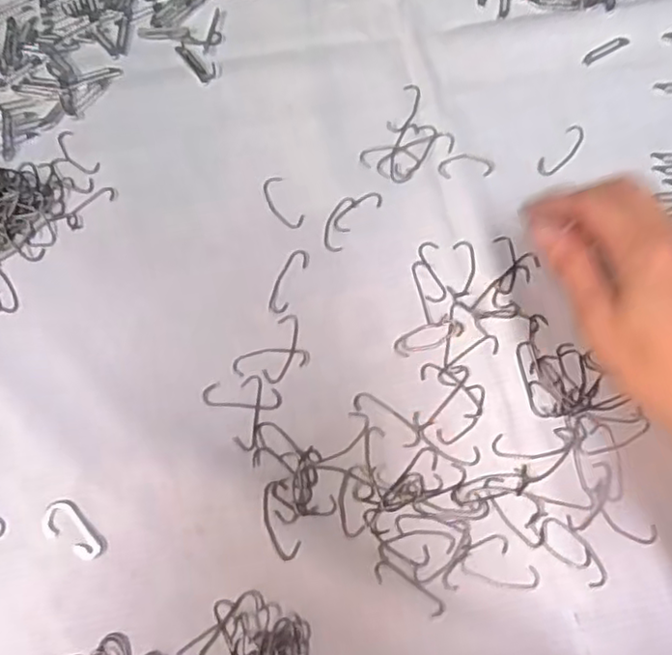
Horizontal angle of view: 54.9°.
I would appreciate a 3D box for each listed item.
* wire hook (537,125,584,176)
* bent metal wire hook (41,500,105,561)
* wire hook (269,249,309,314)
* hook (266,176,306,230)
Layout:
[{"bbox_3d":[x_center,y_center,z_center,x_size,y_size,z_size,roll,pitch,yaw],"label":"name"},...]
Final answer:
[{"bbox_3d":[0.142,-0.111,0.403,0.014,0.004,0.042,40,79,11],"label":"wire hook"},{"bbox_3d":[-0.138,0.107,0.337,0.019,0.004,0.038,-41,78,-10],"label":"bent metal wire hook"},{"bbox_3d":[-0.028,-0.028,0.379,0.013,0.004,0.041,22,76,7],"label":"wire hook"},{"bbox_3d":[-0.033,-0.076,0.394,0.016,0.004,0.037,-28,76,-7],"label":"hook"}]

